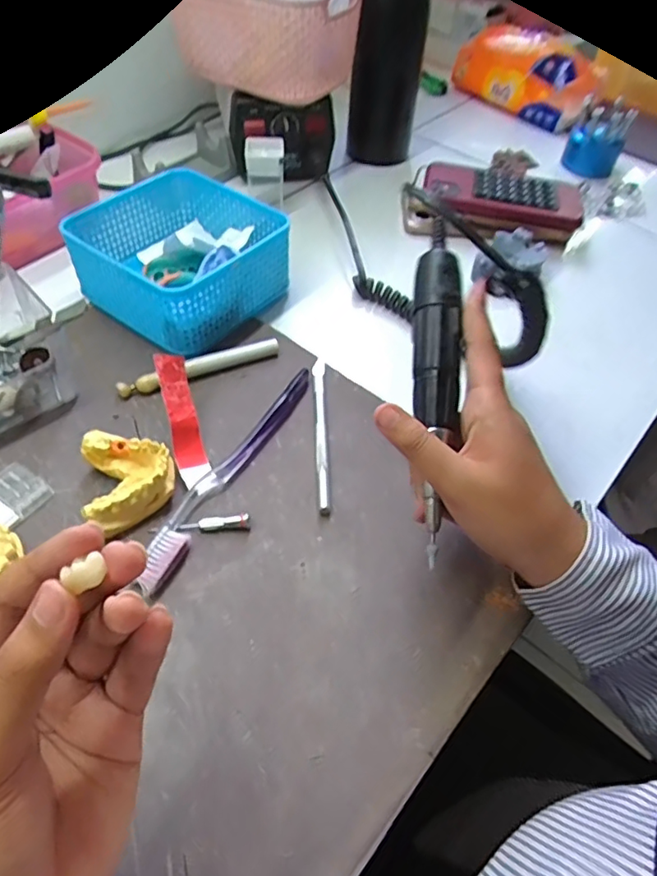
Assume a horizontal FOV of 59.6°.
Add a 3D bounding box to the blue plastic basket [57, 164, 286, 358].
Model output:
[{"bbox_3d":[-0.114,-0.143,0.453,0.129,0.059,0.132,33,57,19],"label":"blue plastic basket"}]

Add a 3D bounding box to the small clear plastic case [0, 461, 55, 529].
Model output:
[{"bbox_3d":[-0.194,0.036,0.343,0.037,0.007,0.042,31,56,18],"label":"small clear plastic case"}]

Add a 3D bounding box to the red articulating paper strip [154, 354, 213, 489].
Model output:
[{"bbox_3d":[-0.093,-0.012,0.369,0.020,0.006,0.084,-11,87,-36],"label":"red articulating paper strip"}]

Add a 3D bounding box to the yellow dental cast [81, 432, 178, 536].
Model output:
[{"bbox_3d":[-0.118,0.025,0.345,0.050,0.026,0.062,-9,54,-11],"label":"yellow dental cast"}]

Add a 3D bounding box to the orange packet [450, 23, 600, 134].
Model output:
[{"bbox_3d":[0.244,-0.446,0.707,0.076,0.069,0.215,-28,60,-23],"label":"orange packet"}]

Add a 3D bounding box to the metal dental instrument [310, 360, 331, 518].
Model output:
[{"bbox_3d":[-0.006,-0.008,0.390,0.010,0.007,0.133,1,52,-4],"label":"metal dental instrument"}]

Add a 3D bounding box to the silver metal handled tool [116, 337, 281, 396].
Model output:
[{"bbox_3d":[-0.092,-0.052,0.416,0.118,0.013,0.013,-21,57,-19],"label":"silver metal handled tool"}]

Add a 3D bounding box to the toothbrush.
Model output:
[{"bbox_3d":[-0.062,0.016,0.365,0.021,0.010,0.185,23,54,13],"label":"toothbrush"}]

